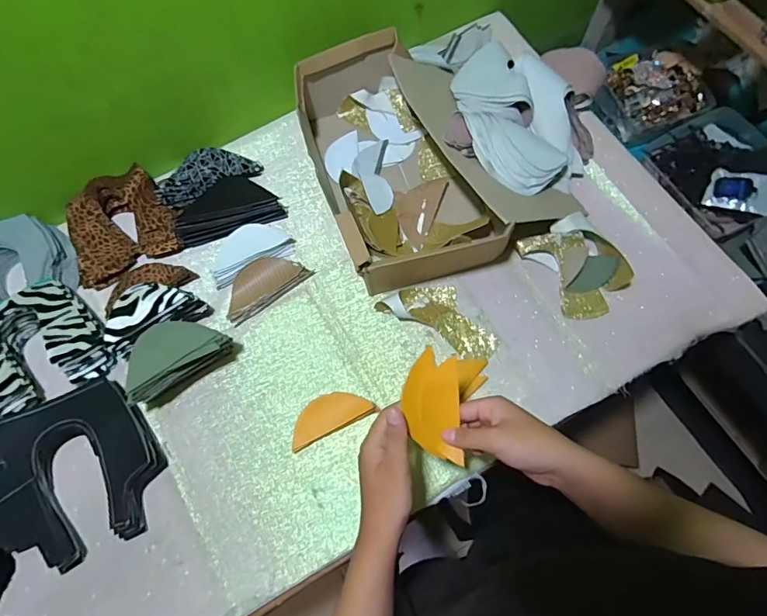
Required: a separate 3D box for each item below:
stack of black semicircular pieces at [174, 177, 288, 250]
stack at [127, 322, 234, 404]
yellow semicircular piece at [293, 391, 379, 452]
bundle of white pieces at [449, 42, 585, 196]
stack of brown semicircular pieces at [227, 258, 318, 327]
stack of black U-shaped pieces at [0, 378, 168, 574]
[{"bbox_3d":[-0.226,-0.148,0.653,0.150,0.030,0.077,-18,71,-5],"label":"stack of black semicircular pieces"},{"bbox_3d":[-0.253,0.059,0.551,0.126,0.089,0.052,-33,73,-10],"label":"stack"},{"bbox_3d":[-0.067,0.134,0.575,0.109,0.011,0.046,-26,72,-7],"label":"yellow semicircular piece"},{"bbox_3d":[0.185,-0.289,0.648,0.166,0.071,0.275,-11,71,-2],"label":"bundle of white pieces"},{"bbox_3d":[-0.166,-0.034,0.624,0.121,0.017,0.059,-36,73,-11],"label":"stack of brown semicircular pieces"},{"bbox_3d":[-0.368,0.196,0.541,0.186,0.030,0.188,-22,71,-6],"label":"stack of black U-shaped pieces"}]

